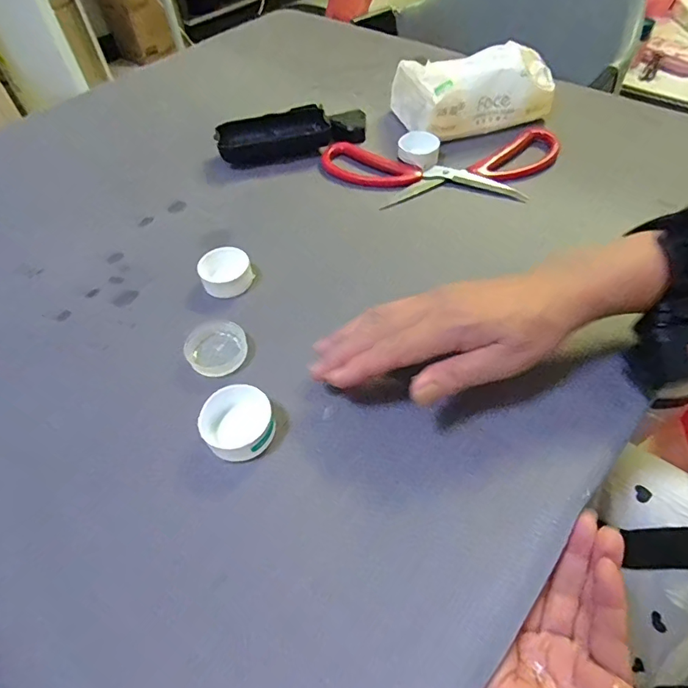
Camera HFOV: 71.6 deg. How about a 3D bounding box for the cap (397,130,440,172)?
[{"bbox_3d":[0.072,-0.182,0.446,0.033,0.016,0.039,-37,58,-22],"label":"cap"}]

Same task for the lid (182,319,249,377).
[{"bbox_3d":[-0.089,0.001,0.329,0.046,0.006,0.041,25,58,22],"label":"lid"}]

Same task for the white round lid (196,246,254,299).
[{"bbox_3d":[-0.091,-0.055,0.368,0.038,0.018,0.036,-2,52,3],"label":"white round lid"}]

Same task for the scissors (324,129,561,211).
[{"bbox_3d":[0.095,-0.162,0.442,0.220,0.013,0.092,-5,52,1],"label":"scissors"}]

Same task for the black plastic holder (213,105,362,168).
[{"bbox_3d":[-0.054,-0.217,0.491,0.147,0.026,0.058,-18,53,-9],"label":"black plastic holder"}]

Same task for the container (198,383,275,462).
[{"bbox_3d":[-0.062,0.046,0.282,0.039,0.020,0.039,-2,52,3],"label":"container"}]

